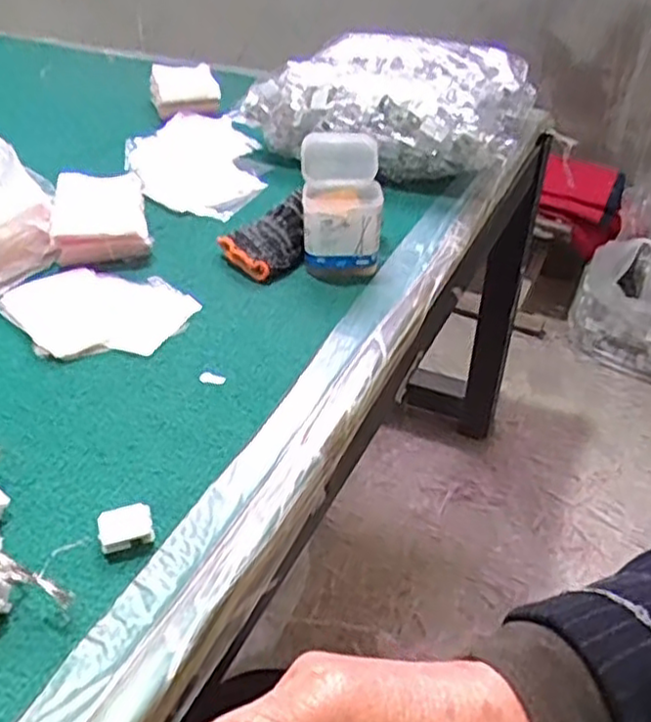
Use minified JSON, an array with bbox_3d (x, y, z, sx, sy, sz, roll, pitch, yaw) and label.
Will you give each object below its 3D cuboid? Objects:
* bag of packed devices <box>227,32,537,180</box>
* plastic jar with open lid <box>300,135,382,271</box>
[{"bbox_3d":[0.080,-0.290,0.836,0.280,0.103,0.230,17,39,19],"label":"bag of packed devices"},{"bbox_3d":[0.013,-0.132,0.619,0.066,0.094,0.084,0,37,-4],"label":"plastic jar with open lid"}]

